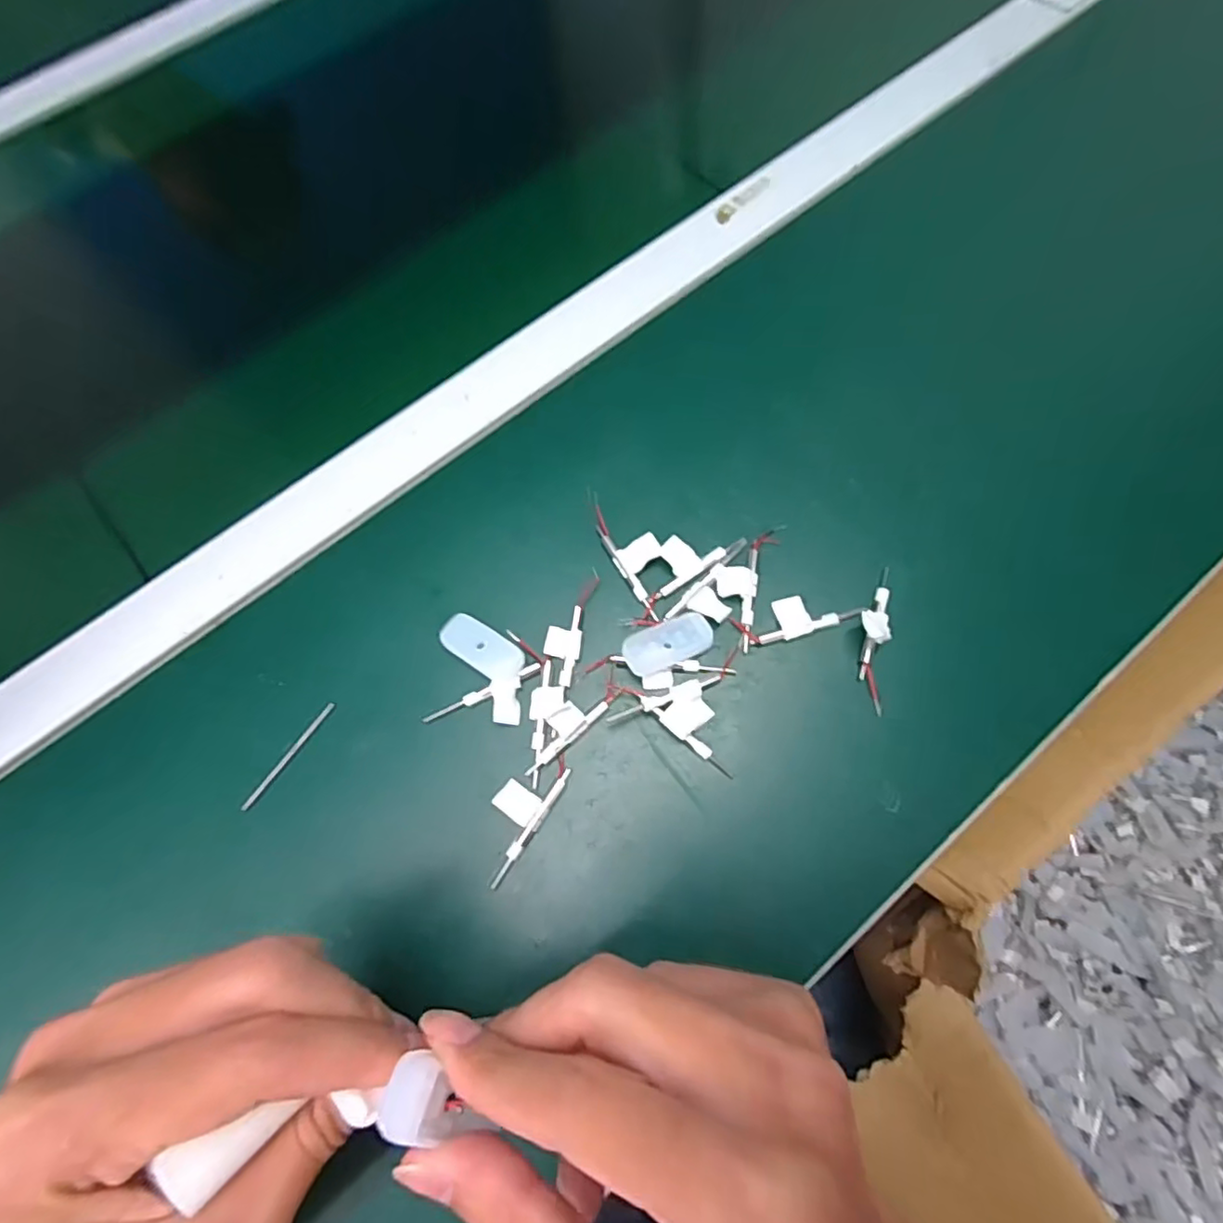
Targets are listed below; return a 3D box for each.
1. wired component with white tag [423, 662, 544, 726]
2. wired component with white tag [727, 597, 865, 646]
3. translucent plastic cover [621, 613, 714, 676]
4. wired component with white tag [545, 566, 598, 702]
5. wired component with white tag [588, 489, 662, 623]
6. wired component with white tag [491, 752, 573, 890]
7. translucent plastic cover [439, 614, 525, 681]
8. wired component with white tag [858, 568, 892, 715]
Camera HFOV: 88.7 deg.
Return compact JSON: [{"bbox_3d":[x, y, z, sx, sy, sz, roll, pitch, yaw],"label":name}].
[{"bbox_3d":[-0.056,0.044,0.287,0.056,0.005,0.021,-24,71,-7],"label":"wired component with white tag"},{"bbox_3d":[0.090,0.002,0.301,0.060,0.004,0.020,-14,70,-3],"label":"wired component with white tag"},{"bbox_3d":[0.027,0.015,0.293,0.043,0.004,0.020,-22,89,-12],"label":"translucent plastic cover"},{"bbox_3d":[-0.021,0.008,0.302,0.017,0.005,0.060,12,71,6],"label":"wired component with white tag"},{"bbox_3d":[0.010,-0.033,0.313,0.023,0.005,0.075,-27,72,-8],"label":"wired component with white tag"},{"bbox_3d":[-0.041,0.087,0.274,0.022,0.008,0.059,31,74,12],"label":"wired component with white tag"},{"bbox_3d":[-0.060,0.017,0.294,0.040,0.009,0.020,32,74,12],"label":"translucent plastic cover"},{"bbox_3d":[0.124,0.009,0.294,0.015,0.014,0.073,10,71,5],"label":"wired component with white tag"}]

